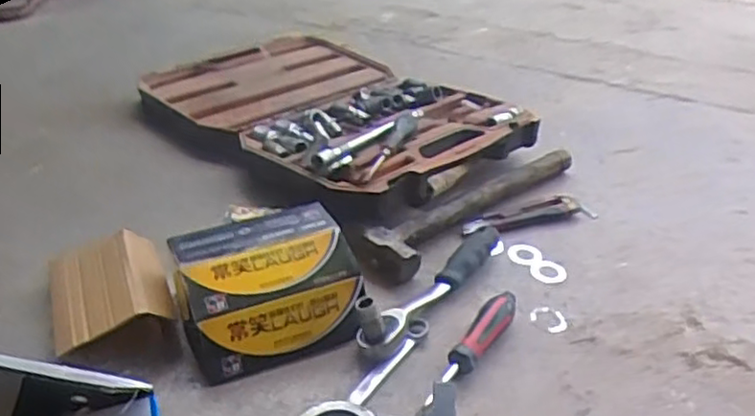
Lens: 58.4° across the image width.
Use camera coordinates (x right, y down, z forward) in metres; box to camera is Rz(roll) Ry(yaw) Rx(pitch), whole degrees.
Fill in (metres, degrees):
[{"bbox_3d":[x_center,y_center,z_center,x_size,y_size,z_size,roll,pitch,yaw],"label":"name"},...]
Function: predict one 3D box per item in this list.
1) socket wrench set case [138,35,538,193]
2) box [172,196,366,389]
[{"bbox_3d":[-0.078,-0.165,1.100,0.572,0.074,0.395,30,41,34],"label":"socket wrench set case"},{"bbox_3d":[-0.116,0.083,0.715,0.181,0.084,0.161,-12,35,-21],"label":"box"}]

